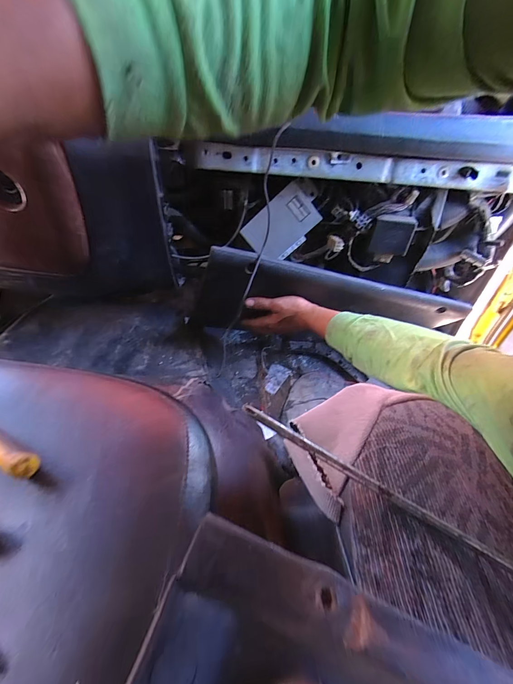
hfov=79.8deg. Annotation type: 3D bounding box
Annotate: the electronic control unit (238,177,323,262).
[{"bbox_3d":[0.051,-0.220,0.575,0.094,0.140,0.032,45,14,-16],"label":"electronic control unit"}]

